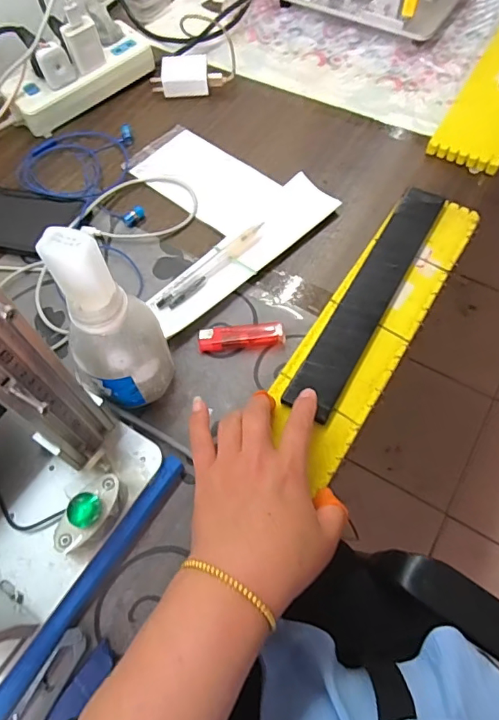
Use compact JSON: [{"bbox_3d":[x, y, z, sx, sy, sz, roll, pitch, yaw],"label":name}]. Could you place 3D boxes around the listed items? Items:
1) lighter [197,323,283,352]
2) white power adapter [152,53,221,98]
[{"bbox_3d":[-0.007,-0.023,0.440,0.078,0.013,0.024,-8,63,-2],"label":"lighter"},{"bbox_3d":[-0.083,-0.365,0.615,0.085,0.034,0.042,-4,63,1],"label":"white power adapter"}]

